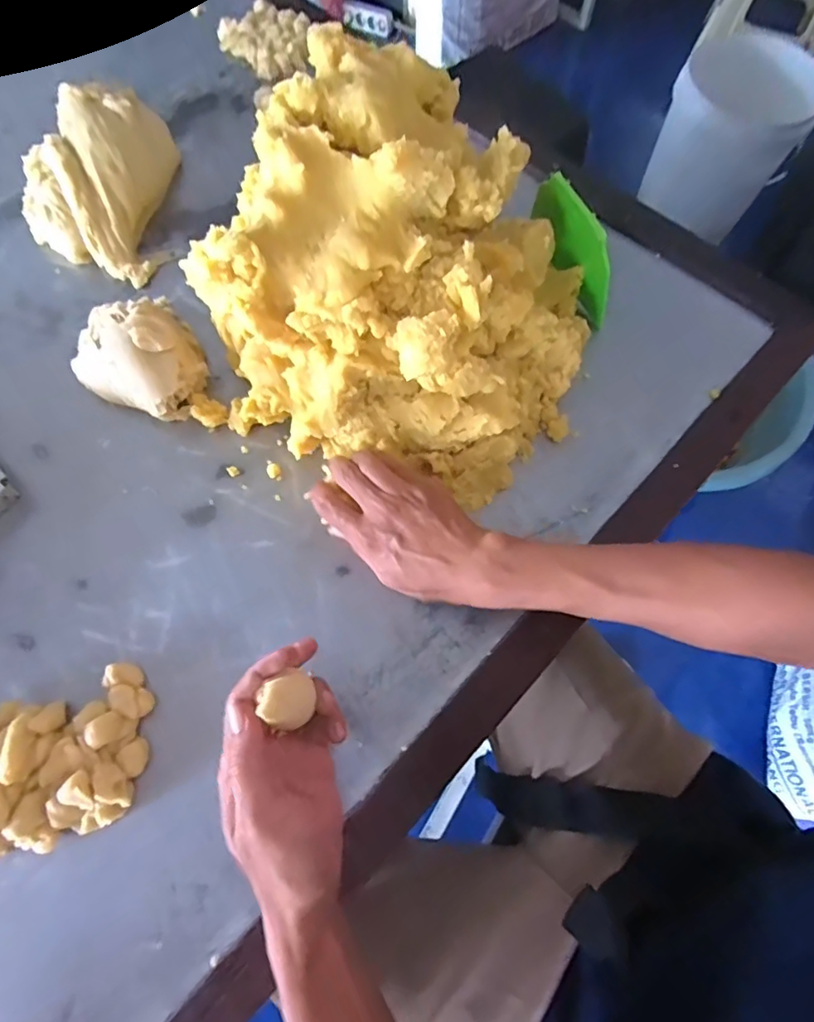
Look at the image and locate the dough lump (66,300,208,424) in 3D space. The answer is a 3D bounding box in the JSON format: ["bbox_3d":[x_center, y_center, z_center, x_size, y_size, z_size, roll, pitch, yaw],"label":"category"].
[{"bbox_3d":[-0.232,-0.136,0.470,0.100,0.053,0.118,-36,74,-14],"label":"dough lump"}]

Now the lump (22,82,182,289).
[{"bbox_3d":[-0.310,-0.327,0.531,0.137,0.069,0.198,-4,69,-3],"label":"lump"}]

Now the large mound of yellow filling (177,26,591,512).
[{"bbox_3d":[0.012,-0.158,0.408,0.248,0.178,0.228,26,71,7],"label":"large mound of yellow filling"}]

